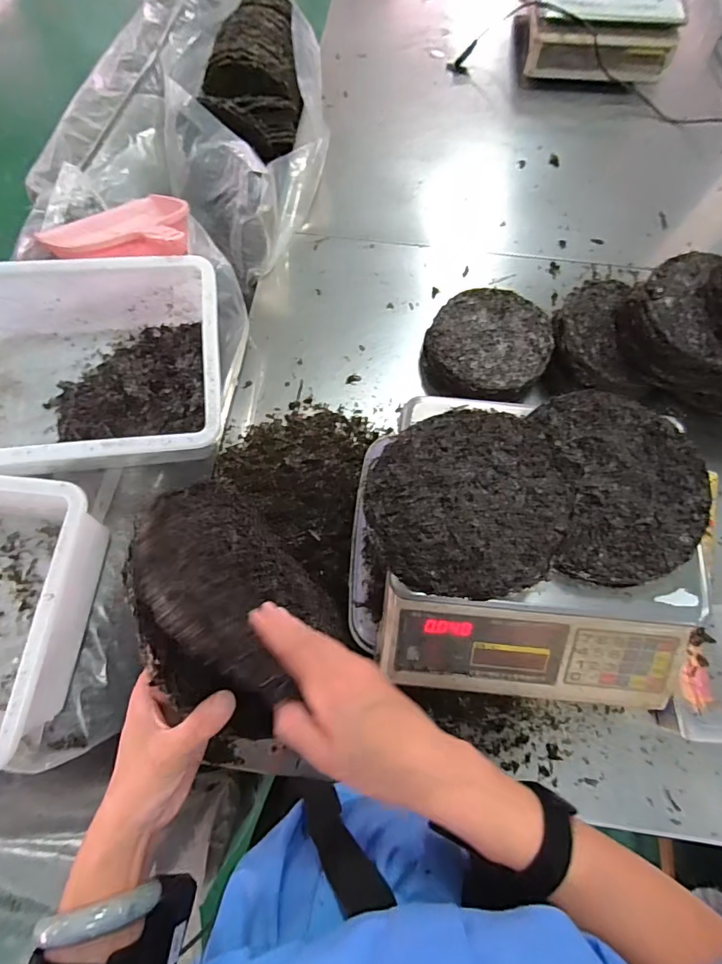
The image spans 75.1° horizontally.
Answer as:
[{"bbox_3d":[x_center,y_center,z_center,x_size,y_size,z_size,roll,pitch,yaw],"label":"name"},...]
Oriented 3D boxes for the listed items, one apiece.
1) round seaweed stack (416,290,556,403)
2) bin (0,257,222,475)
[{"bbox_3d":[0.222,-0.234,0.848,0.203,0.085,0.210,0,71,0],"label":"round seaweed stack"},{"bbox_3d":[-0.362,-0.142,0.615,0.366,0.132,0.286,-9,71,-3],"label":"bin"}]

